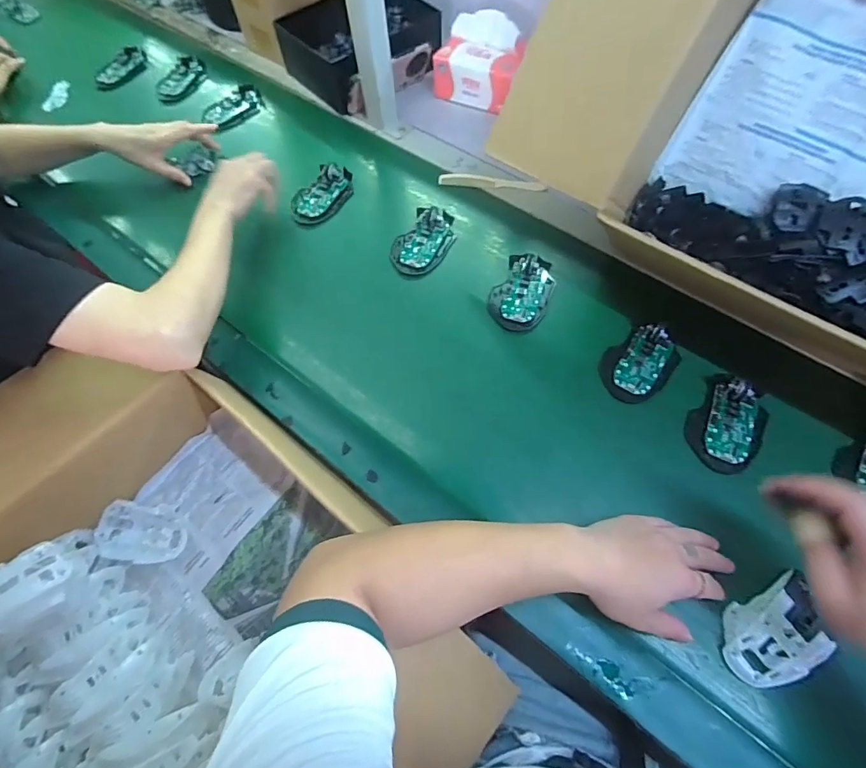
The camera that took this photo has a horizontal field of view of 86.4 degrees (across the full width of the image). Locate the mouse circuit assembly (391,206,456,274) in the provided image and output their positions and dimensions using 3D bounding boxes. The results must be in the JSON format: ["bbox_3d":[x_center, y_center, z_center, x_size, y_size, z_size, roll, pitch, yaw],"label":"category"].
[{"bbox_3d":[-0.012,-0.209,0.657,0.077,0.019,0.120,29,70,15],"label":"mouse circuit assembly"}]

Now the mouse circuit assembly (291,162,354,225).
[{"bbox_3d":[-0.171,-0.297,0.714,0.069,0.021,0.114,36,72,17],"label":"mouse circuit assembly"}]

